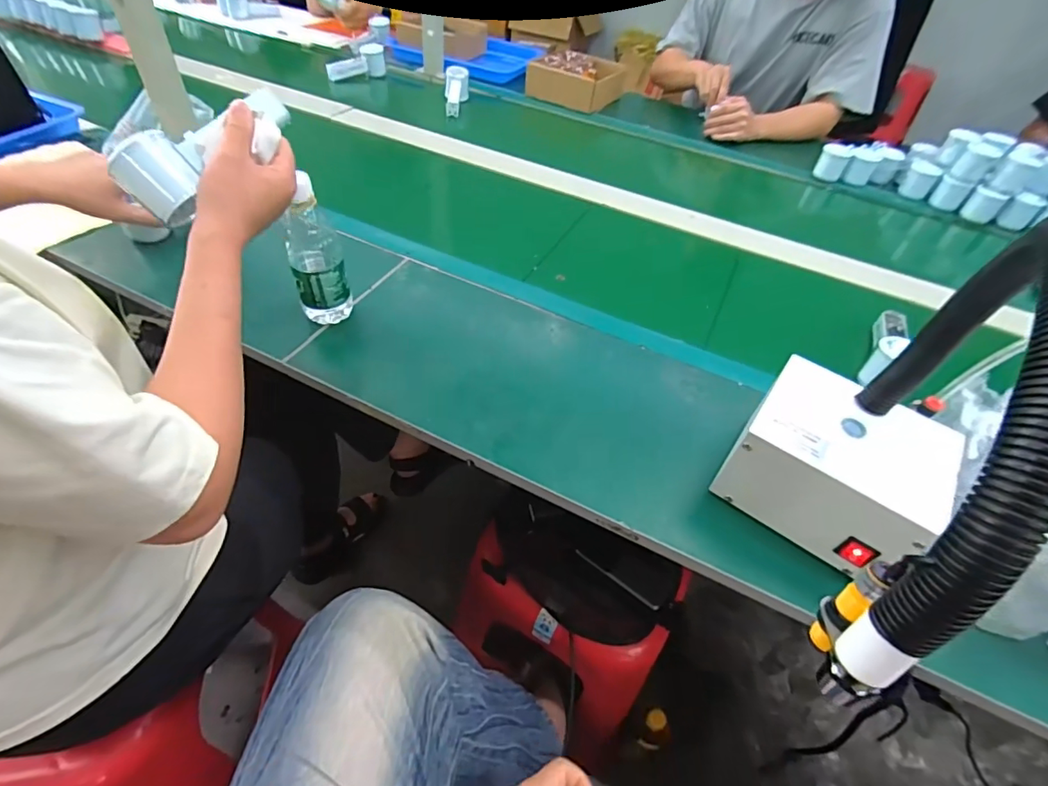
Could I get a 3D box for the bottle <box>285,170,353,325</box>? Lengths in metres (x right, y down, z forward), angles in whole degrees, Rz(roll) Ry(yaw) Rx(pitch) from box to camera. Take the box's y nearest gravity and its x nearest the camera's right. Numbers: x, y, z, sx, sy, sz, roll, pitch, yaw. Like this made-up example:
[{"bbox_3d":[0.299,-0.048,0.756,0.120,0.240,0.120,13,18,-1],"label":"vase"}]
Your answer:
[{"bbox_3d":[-0.244,-0.156,0.588,0.059,0.187,0.059,-15,51,-19],"label":"bottle"}]

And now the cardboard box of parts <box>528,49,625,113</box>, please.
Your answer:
[{"bbox_3d":[0.138,-0.803,1.291,0.217,0.091,0.204,22,50,13],"label":"cardboard box of parts"}]

